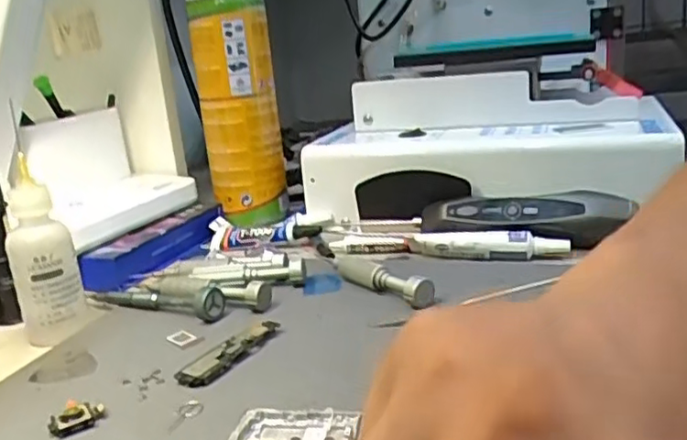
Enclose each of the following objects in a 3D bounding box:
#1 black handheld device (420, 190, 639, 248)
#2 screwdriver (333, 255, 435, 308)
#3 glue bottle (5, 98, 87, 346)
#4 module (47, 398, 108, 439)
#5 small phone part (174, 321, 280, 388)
[{"bbox_3d":[0.122,-0.001,0.450,0.140,0.031,0.034,1,17,20],"label":"black handheld device"},{"bbox_3d":[0.018,0.035,0.398,0.014,0.018,0.086,-18,21,-37],"label":"screwdriver"},{"bbox_3d":[-0.176,0.009,0.375,0.034,0.111,0.030,-14,18,-26],"label":"glue bottle"},{"bbox_3d":[-0.116,0.085,0.284,0.022,0.008,0.016,-12,17,-21],"label":"module"},{"bbox_3d":[-0.057,0.067,0.333,0.017,0.006,0.064,4,19,30],"label":"small phone part"}]

